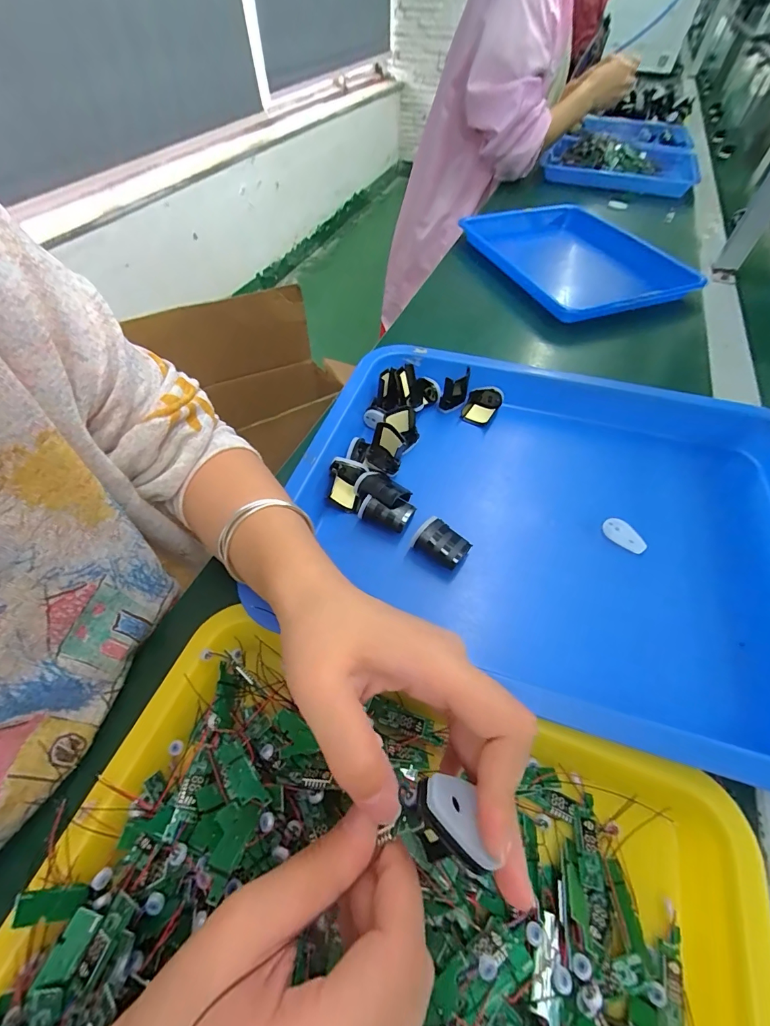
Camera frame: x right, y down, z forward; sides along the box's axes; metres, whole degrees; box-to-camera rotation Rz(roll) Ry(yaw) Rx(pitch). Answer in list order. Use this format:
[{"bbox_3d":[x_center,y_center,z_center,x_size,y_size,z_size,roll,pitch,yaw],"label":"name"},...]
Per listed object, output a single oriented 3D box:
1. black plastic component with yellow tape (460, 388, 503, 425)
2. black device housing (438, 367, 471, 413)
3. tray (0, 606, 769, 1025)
[{"bbox_3d":[0.103,-0.114,0.428,0.035,0.022,0.039,20,56,14],"label":"black plastic component with yellow tape"},{"bbox_3d":[0.073,-0.130,0.423,0.028,0.037,0.025,4,54,3],"label":"black device housing"},{"bbox_3d":[-0.001,0.210,0.182,0.339,0.036,0.255,16,55,11],"label":"tray"}]

